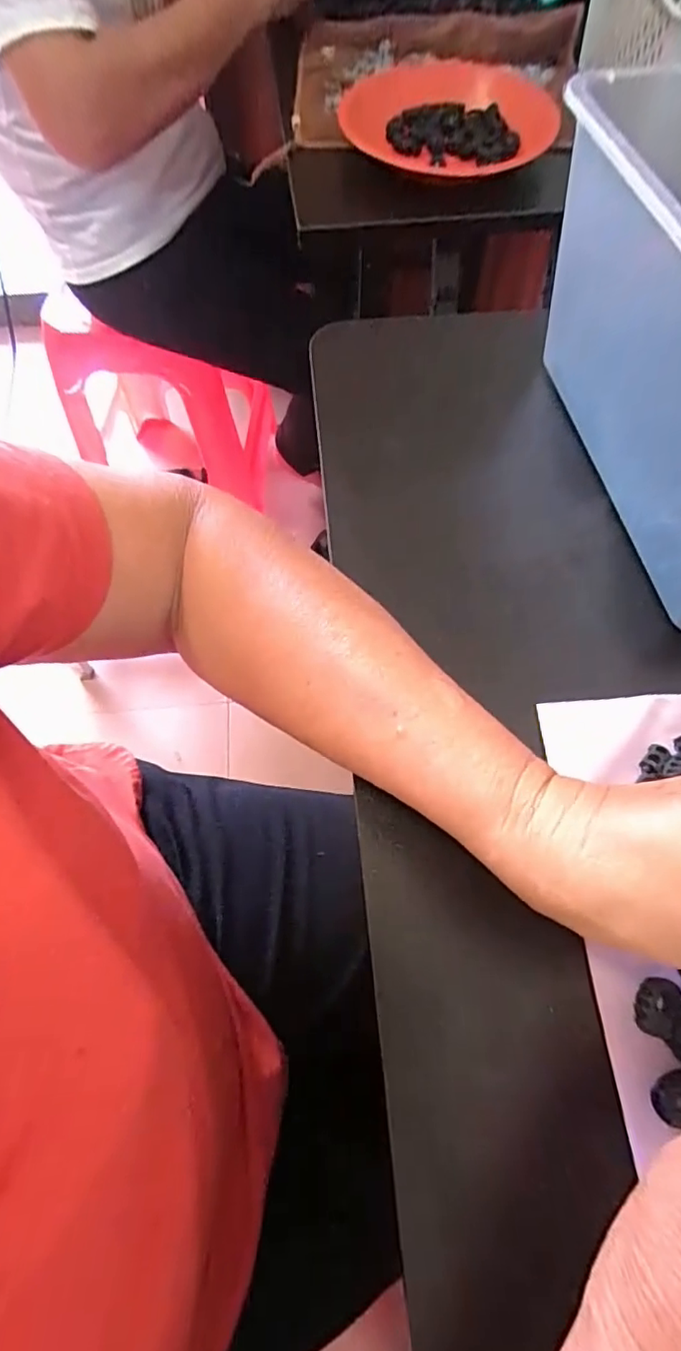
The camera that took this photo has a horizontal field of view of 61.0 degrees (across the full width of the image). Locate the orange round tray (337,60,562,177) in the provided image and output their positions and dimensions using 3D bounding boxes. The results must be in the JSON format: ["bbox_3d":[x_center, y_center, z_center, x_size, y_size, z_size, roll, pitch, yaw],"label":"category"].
[{"bbox_3d":[0.102,-0.541,0.553,0.200,0.029,0.224,7,64,4],"label":"orange round tray"}]

